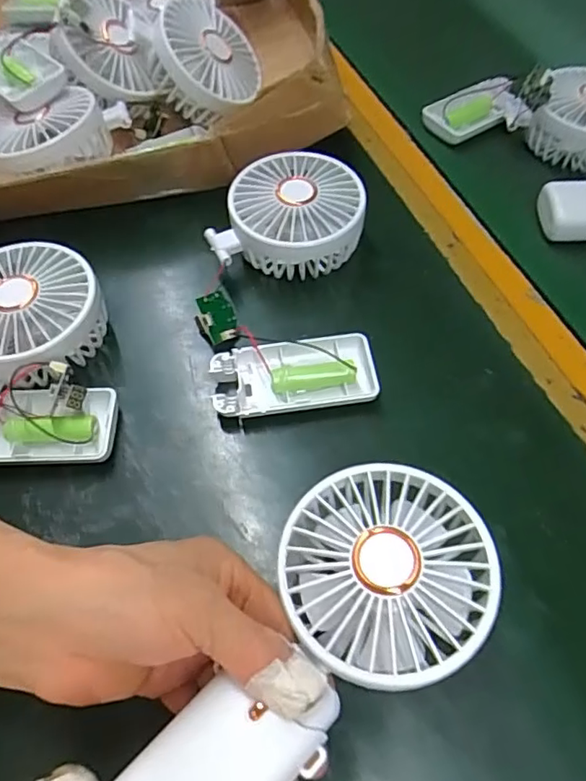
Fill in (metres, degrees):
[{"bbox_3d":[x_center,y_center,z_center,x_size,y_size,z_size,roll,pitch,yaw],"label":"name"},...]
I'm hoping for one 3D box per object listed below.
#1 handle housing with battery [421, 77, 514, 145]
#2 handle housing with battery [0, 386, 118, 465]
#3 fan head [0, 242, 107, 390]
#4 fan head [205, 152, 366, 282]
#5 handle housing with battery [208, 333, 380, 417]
[{"bbox_3d":[0.151,-0.230,0.462,0.083,0.015,0.041,-27,62,-13],"label":"handle housing with battery"},{"bbox_3d":[-0.146,0.019,0.309,0.092,0.029,0.044,-3,59,1],"label":"handle housing with battery"},{"bbox_3d":[-0.158,-0.041,0.336,0.088,0.048,0.090,-24,62,-12],"label":"fan head"},{"bbox_3d":[-0.001,-0.110,0.372,0.082,0.048,0.088,-1,59,2],"label":"fan head"},{"bbox_3d":[0.000,-0.007,0.328,0.094,0.018,0.044,-8,59,-2],"label":"handle housing with battery"}]

